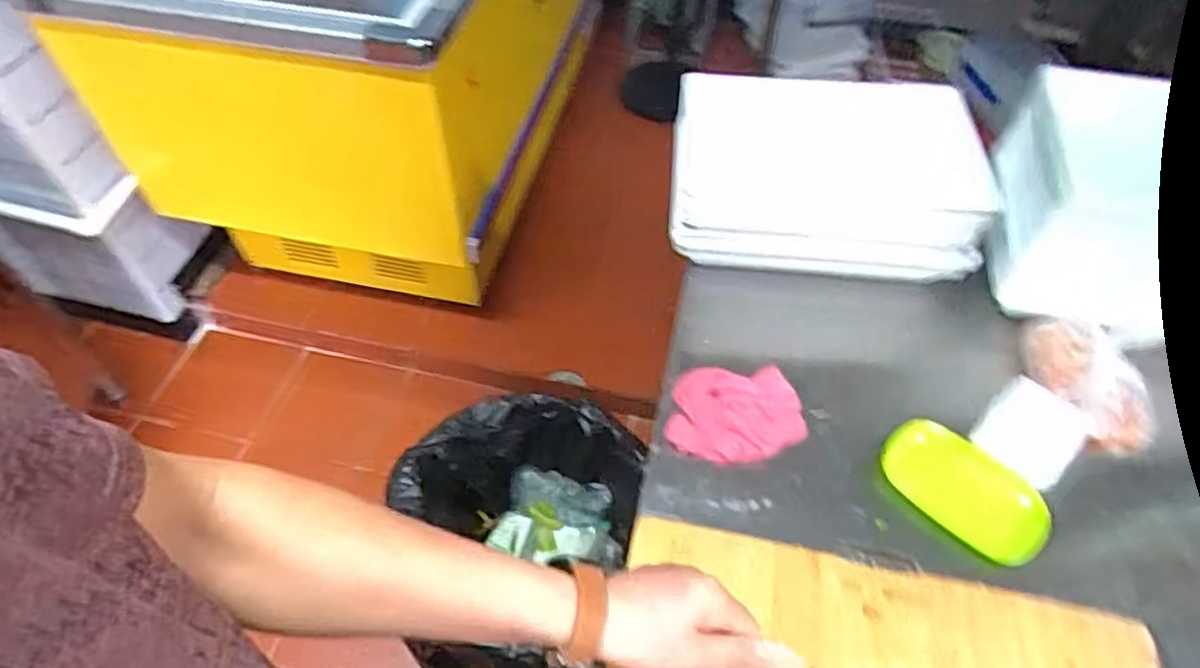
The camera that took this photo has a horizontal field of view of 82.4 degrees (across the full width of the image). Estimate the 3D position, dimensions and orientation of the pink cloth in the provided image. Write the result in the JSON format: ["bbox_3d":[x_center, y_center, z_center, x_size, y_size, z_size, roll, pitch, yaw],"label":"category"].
[{"bbox_3d":[0.163,0.093,0.830,0.161,0.021,0.121,1,52,-1],"label":"pink cloth"}]

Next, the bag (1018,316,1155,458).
[{"bbox_3d":[0.604,0.057,0.854,0.099,0.071,0.178,-3,52,-4],"label":"bag"}]

